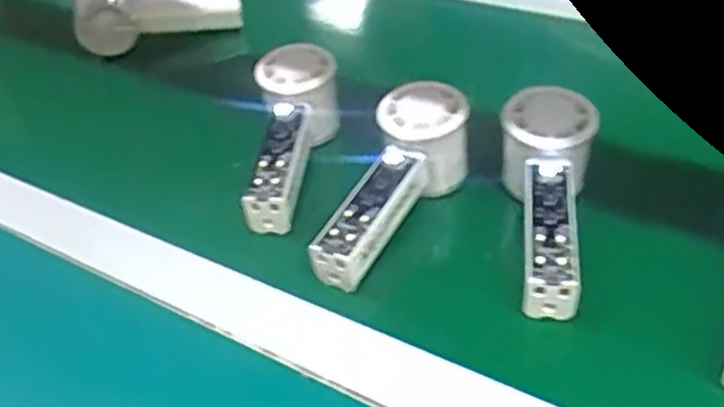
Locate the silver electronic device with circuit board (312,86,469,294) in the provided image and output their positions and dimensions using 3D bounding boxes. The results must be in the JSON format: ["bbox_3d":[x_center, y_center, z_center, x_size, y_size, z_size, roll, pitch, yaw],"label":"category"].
[{"bbox_3d":[0.022,-0.014,0.465,0.050,0.054,0.153,13,42,23],"label":"silver electronic device with circuit board"}]

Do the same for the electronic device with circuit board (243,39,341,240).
[{"bbox_3d":[-0.047,-0.051,0.515,0.053,0.055,0.151,-3,38,4],"label":"electronic device with circuit board"}]

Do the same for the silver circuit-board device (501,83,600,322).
[{"bbox_3d":[0.113,-0.004,0.449,0.054,0.042,0.156,2,52,10],"label":"silver circuit-board device"}]

